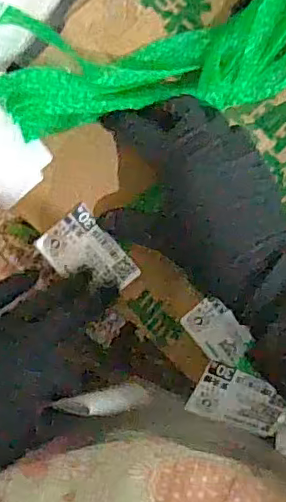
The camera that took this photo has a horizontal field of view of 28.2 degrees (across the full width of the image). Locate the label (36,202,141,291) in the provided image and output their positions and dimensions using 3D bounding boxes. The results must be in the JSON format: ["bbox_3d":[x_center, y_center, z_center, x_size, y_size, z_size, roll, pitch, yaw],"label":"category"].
[{"bbox_3d":[-0.035,0.005,0.365,0.040,0.006,0.059,-42,97,-4],"label":"label"}]

